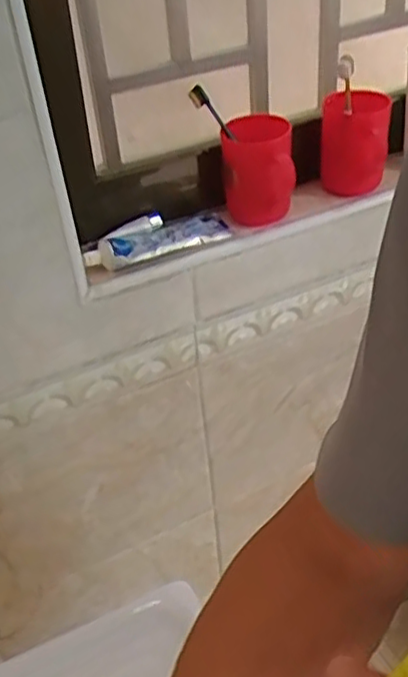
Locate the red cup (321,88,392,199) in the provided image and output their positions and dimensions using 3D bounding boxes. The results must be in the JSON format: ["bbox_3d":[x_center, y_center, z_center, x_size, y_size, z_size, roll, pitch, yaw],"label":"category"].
[{"bbox_3d":[0.188,-0.244,0.827,0.080,0.131,0.068,2,39,10],"label":"red cup"}]

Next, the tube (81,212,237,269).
[{"bbox_3d":[-0.056,-0.121,0.788,0.182,0.024,0.054,-24,41,-21],"label":"tube"}]

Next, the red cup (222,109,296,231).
[{"bbox_3d":[0.067,-0.213,0.819,0.084,0.113,0.103,-3,38,5],"label":"red cup"}]

